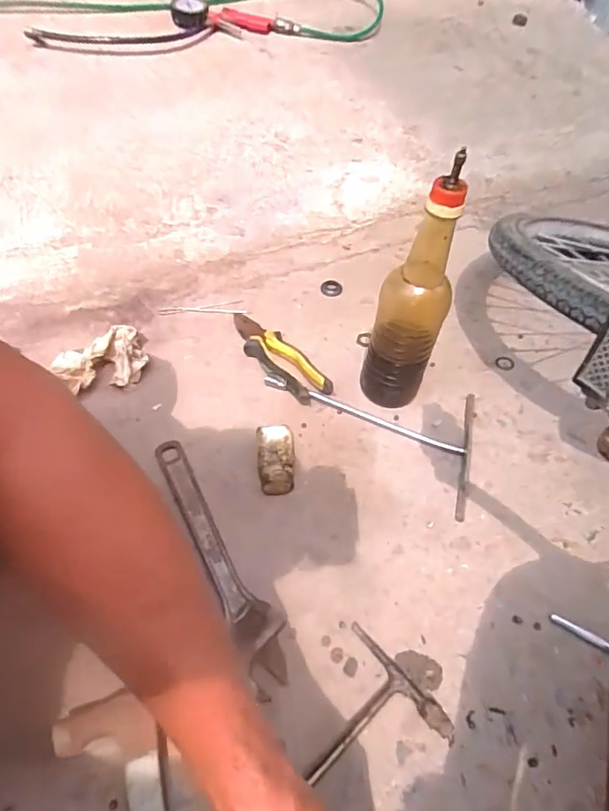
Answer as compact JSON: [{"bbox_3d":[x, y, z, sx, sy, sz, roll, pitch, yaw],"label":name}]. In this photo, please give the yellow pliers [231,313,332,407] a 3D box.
[{"bbox_3d":[-0.041,-0.074,0.681,0.053,0.035,0.187,-30,59,-22],"label":"yellow pliers"}]

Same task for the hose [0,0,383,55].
[{"bbox_3d":[-0.634,-0.837,1.018,1.567,0.043,0.323,4,65,-3],"label":"hose"}]

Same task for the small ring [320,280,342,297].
[{"bbox_3d":[0.042,-0.181,0.788,0.033,0.007,0.028,1,53,-1],"label":"small ring"}]

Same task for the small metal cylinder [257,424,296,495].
[{"bbox_3d":[-0.032,0.062,0.577,0.040,0.042,0.068,-3,53,-4],"label":"small metal cylinder"}]

